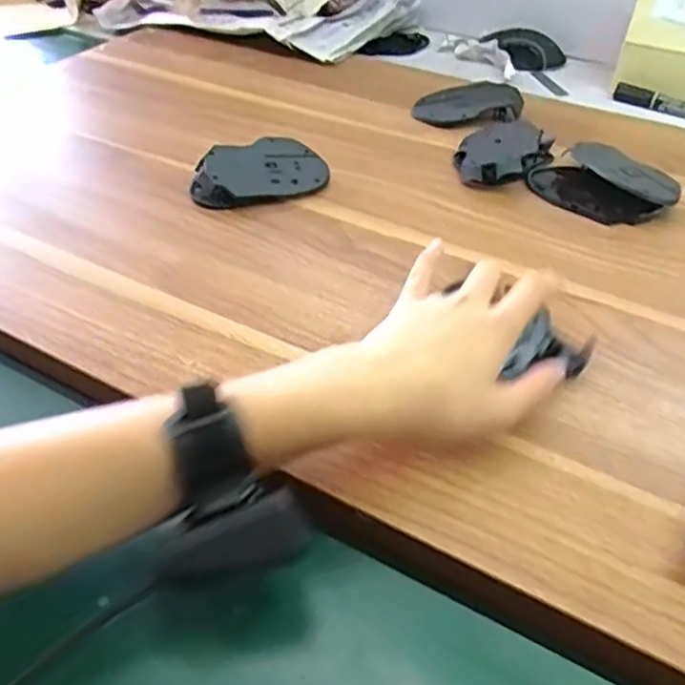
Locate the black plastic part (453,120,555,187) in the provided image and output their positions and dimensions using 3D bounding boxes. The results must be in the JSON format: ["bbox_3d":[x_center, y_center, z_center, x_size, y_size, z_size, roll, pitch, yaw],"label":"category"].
[{"bbox_3d":[0.153,-0.188,0.659,0.075,0.024,0.128,29,50,27],"label":"black plastic part"}]

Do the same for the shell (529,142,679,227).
[{"bbox_3d":[0.232,-0.146,0.611,0.123,0.025,0.092,30,51,28],"label":"shell"}]

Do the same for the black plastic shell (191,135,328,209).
[{"bbox_3d":[-0.072,-0.152,0.614,0.117,0.032,0.075,-30,51,-28],"label":"black plastic shell"}]

